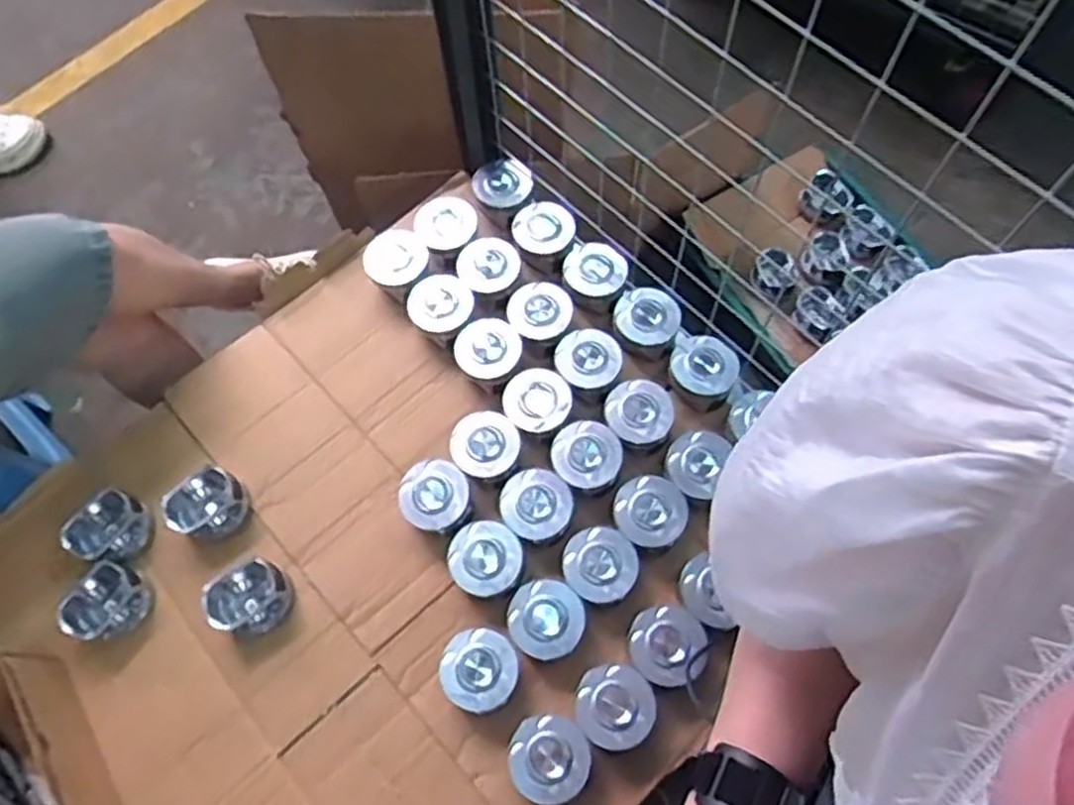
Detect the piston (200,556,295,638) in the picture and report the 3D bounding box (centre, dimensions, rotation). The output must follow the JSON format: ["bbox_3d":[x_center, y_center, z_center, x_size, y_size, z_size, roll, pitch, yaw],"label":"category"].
[{"bbox_3d":[-0.302,0.204,0.808,0.078,0.048,0.076,-1,68,3],"label":"piston"}]

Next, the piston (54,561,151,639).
[{"bbox_3d":[-0.453,0.212,0.813,0.067,0.048,0.079,28,72,14],"label":"piston"}]

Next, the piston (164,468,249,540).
[{"bbox_3d":[-0.353,0.112,0.829,0.076,0.048,0.064,-38,71,-12],"label":"piston"}]

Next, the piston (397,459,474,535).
[{"bbox_3d":[-0.112,0.106,0.841,0.076,0.068,0.072,-1,68,3],"label":"piston"}]

